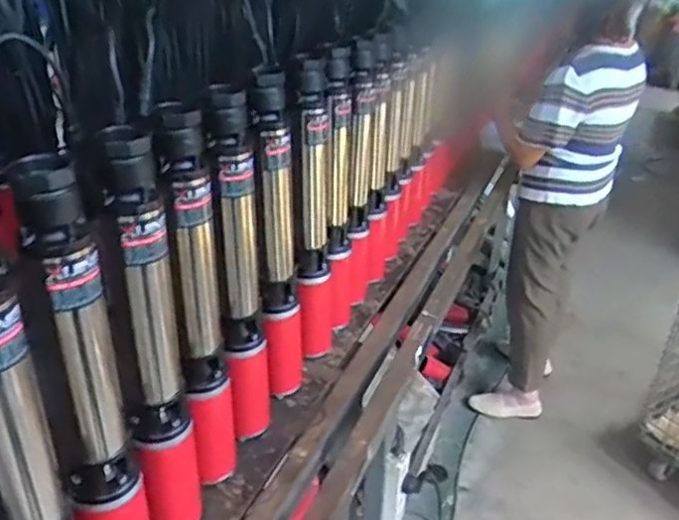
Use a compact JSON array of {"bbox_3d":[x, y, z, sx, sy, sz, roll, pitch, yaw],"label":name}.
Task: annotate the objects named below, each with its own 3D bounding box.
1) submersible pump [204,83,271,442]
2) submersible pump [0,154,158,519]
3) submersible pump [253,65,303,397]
[{"bbox_3d":[-0.136,0.032,0.900,0.075,0.529,0.072,0,29,-6],"label":"submersible pump"},{"bbox_3d":[-0.247,0.150,0.663,0.075,0.518,0.082,-5,30,-15],"label":"submersible pump"},{"bbox_3d":[-0.090,-0.018,0.989,0.071,0.520,0.082,2,28,-2],"label":"submersible pump"}]

